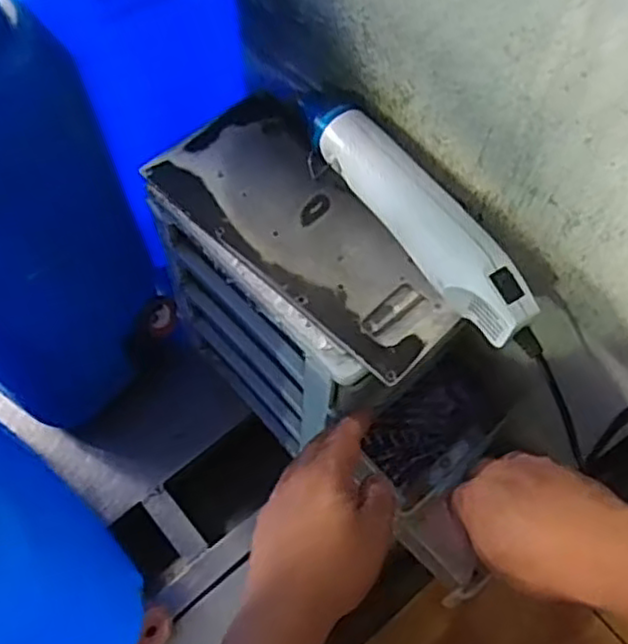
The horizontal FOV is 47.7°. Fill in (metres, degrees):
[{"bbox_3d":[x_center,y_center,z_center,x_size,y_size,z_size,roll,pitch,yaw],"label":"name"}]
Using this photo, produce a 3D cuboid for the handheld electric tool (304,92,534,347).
[{"bbox_3d":[0.061,-0.082,0.461,0.048,0.039,0.225,-31,67,-14],"label":"handheld electric tool"}]

